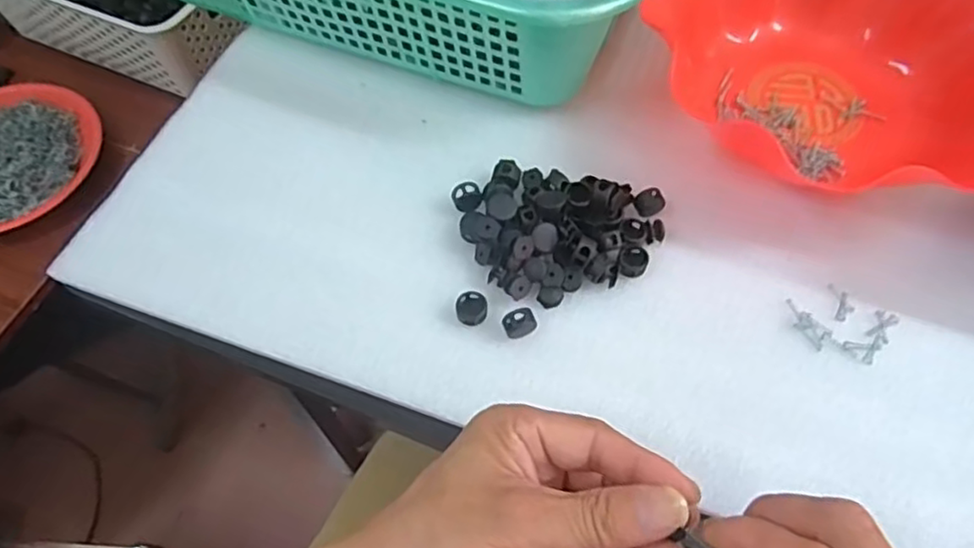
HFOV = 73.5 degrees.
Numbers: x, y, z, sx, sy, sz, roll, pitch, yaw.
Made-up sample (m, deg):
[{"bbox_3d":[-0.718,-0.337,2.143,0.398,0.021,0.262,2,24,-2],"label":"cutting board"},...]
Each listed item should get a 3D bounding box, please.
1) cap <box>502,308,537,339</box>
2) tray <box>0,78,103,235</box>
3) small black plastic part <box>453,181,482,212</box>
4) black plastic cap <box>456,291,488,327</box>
[{"bbox_3d":[0.017,0.027,0.349,0.017,0.013,0.012,-25,66,-12],"label":"cap"},{"bbox_3d":[-0.513,-0.125,0.681,0.186,0.027,0.192,0,61,0],"label":"tray"},{"bbox_3d":[-0.012,-0.045,0.387,0.016,0.014,0.016,34,68,16],"label":"small black plastic part"},{"bbox_3d":[-0.008,0.019,0.357,0.017,0.007,0.018,0,63,0],"label":"black plastic cap"}]

